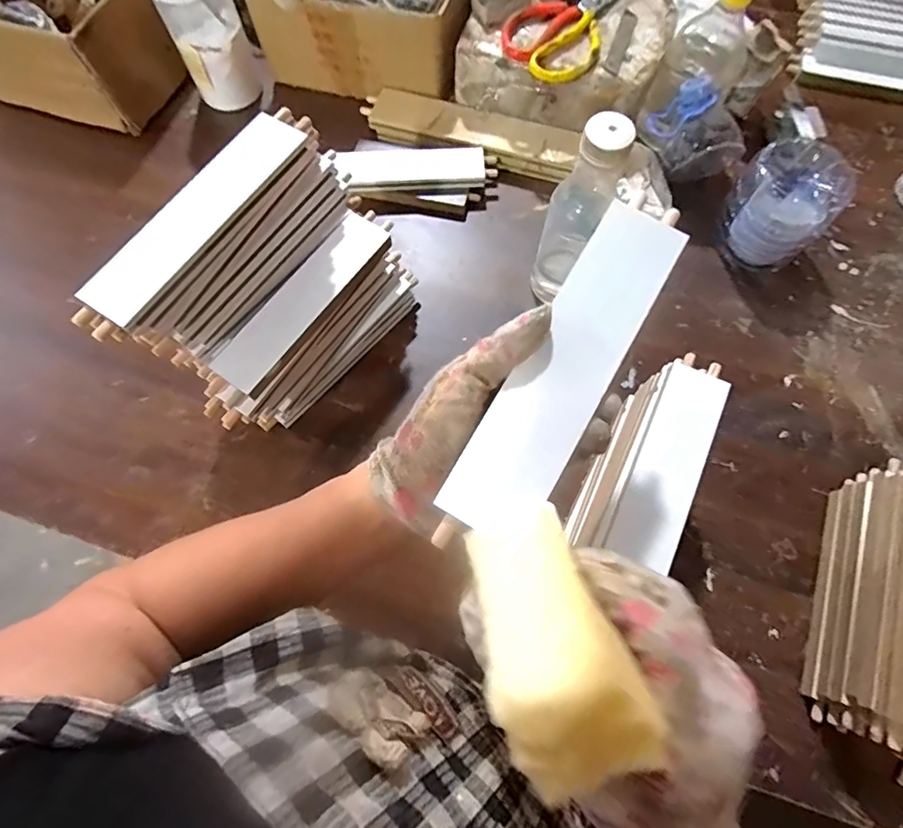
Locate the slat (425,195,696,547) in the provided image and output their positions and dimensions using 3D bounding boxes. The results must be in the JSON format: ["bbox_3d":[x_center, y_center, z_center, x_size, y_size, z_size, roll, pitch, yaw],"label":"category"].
[{"bbox_3d":[0.061,-0.026,0.253,0.046,0.005,0.194,30,79,10],"label":"slat"}]

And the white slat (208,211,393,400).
[{"bbox_3d":[-0.128,-0.105,0.445,0.050,0.015,0.200,33,75,11],"label":"white slat"}]

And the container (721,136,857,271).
[{"bbox_3d":[0.373,-0.230,0.547,0.104,0.097,0.096,-20,72,-6],"label":"container"}]

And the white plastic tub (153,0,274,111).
[{"bbox_3d":[-0.297,-0.468,0.619,0.089,0.162,0.081,-26,73,-8],"label":"white plastic tub"}]

